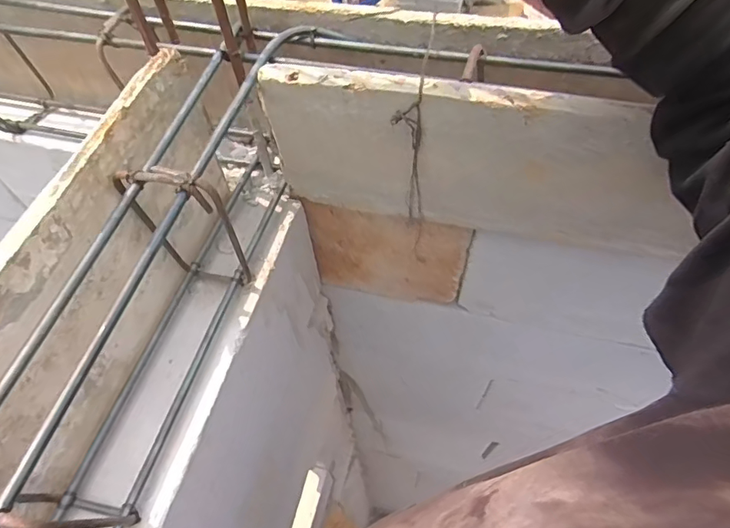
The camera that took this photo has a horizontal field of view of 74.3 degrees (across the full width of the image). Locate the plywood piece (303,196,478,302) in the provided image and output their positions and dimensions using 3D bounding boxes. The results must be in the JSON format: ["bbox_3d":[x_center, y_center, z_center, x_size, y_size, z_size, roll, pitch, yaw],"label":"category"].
[{"bbox_3d":[0.025,-0.009,0.580,0.185,0.178,0.013,10,59,9],"label":"plywood piece"}]

